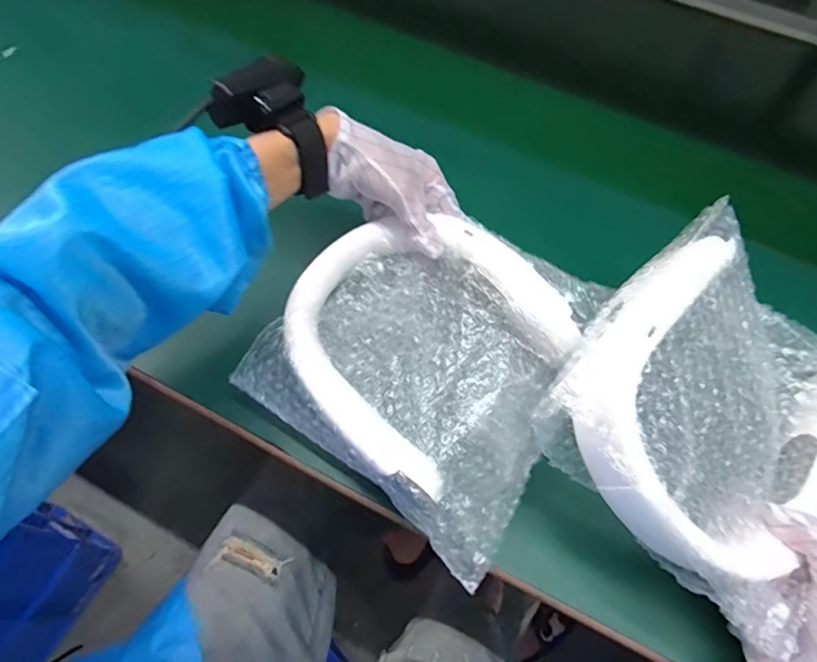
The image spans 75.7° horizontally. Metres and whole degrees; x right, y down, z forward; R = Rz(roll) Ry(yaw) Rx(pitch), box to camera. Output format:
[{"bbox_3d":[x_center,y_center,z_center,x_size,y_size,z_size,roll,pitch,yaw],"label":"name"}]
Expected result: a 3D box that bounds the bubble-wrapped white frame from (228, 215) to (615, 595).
[{"bbox_3d":[0.016,0.010,0.388,0.225,0.054,0.208,35,65,15],"label":"bubble-wrapped white frame"}]

